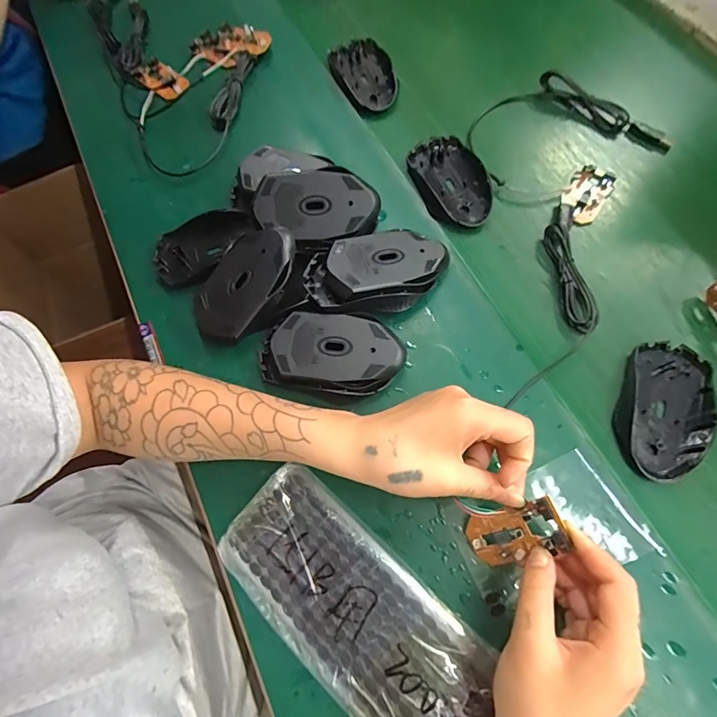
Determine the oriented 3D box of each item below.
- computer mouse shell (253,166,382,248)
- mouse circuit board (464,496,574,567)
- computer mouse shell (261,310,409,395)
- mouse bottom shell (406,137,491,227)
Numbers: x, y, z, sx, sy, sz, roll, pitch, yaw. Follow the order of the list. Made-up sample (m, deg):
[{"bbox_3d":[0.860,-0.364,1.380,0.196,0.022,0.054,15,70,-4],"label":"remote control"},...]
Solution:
[{"bbox_3d":[-0.037,-0.136,0.375,0.110,0.026,0.066,-6,96,-1],"label":"computer mouse shell"},{"bbox_3d":[0.109,0.122,0.288,0.067,0.012,0.034,-38,67,32],"label":"mouse circuit board"},{"bbox_3d":[-0.024,-0.004,0.352,0.120,0.027,0.065,9,69,5],"label":"computer mouse shell"},{"bbox_3d":[0.096,-0.183,0.418,0.070,0.014,0.108,-16,69,-5],"label":"mouse bottom shell"}]

